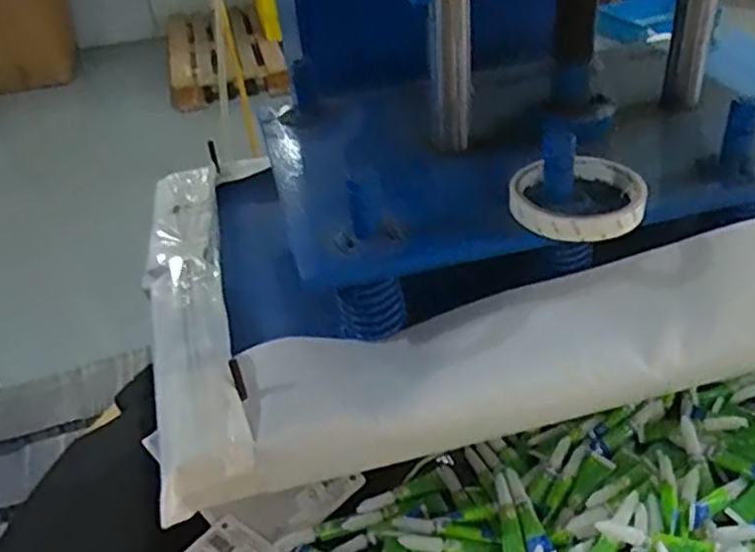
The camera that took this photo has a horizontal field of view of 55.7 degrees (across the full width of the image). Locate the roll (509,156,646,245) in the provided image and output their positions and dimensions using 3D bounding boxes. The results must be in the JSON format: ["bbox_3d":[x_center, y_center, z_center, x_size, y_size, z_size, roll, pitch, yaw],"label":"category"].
[{"bbox_3d":[0.136,-0.054,0.490,0.086,0.016,0.086,-4,36,3],"label":"roll"}]

